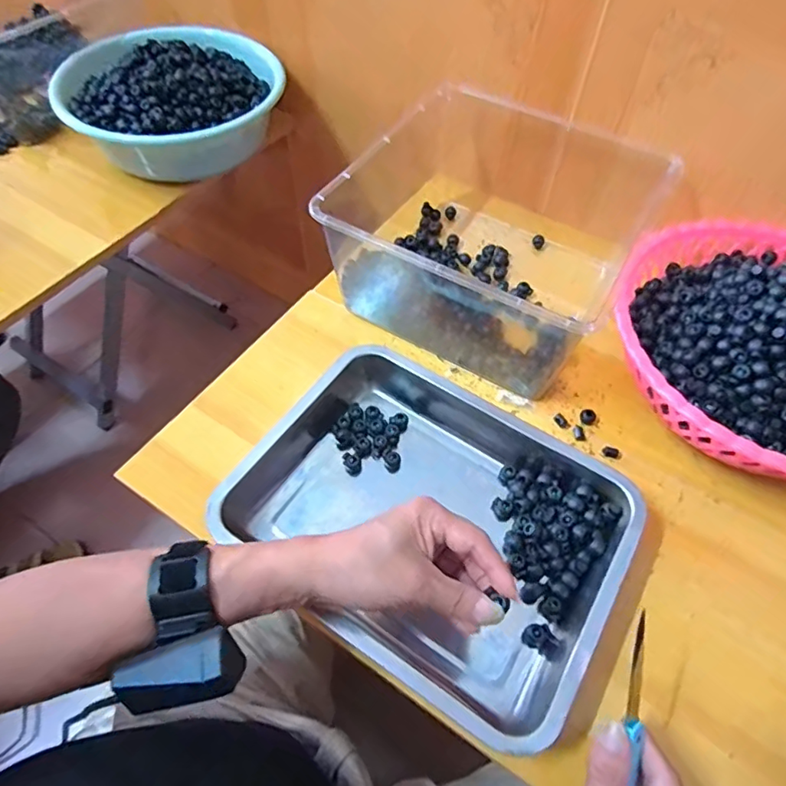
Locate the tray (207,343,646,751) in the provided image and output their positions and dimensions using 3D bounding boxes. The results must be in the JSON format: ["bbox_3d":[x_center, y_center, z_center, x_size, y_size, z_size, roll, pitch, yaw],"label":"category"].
[{"bbox_3d":[0.034,0.104,0.481,0.308,0.053,0.240,29,59,17],"label":"tray"}]

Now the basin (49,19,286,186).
[{"bbox_3d":[-0.303,-0.396,0.770,0.294,0.125,0.259,-15,57,-12],"label":"basin"}]

